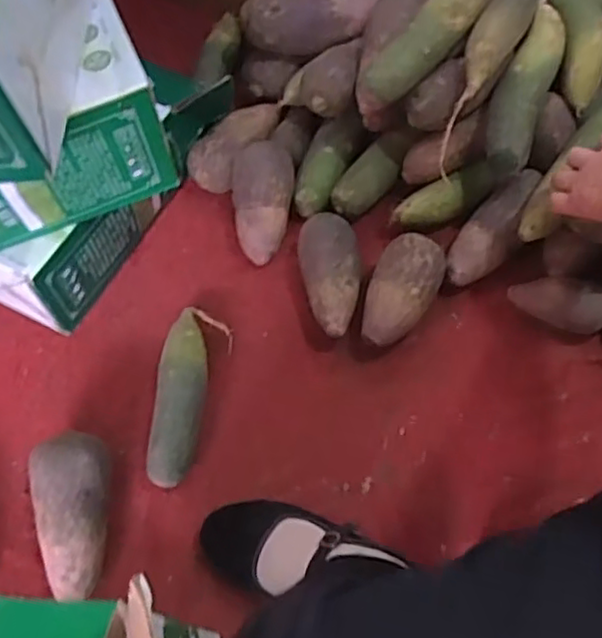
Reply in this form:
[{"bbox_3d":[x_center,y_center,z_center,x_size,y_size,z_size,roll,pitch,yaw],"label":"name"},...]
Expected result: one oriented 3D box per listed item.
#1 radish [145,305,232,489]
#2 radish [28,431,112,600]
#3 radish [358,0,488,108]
[{"bbox_3d":[-0.130,0.080,0.740,0.064,0.047,0.208,8,64,8],"label":"radish"},{"bbox_3d":[-0.228,0.198,0.672,0.068,0.064,0.162,-10,63,-1],"label":"radish"},{"bbox_3d":[0.148,-0.322,0.746,0.205,0.050,0.049,-46,68,-2],"label":"radish"}]

